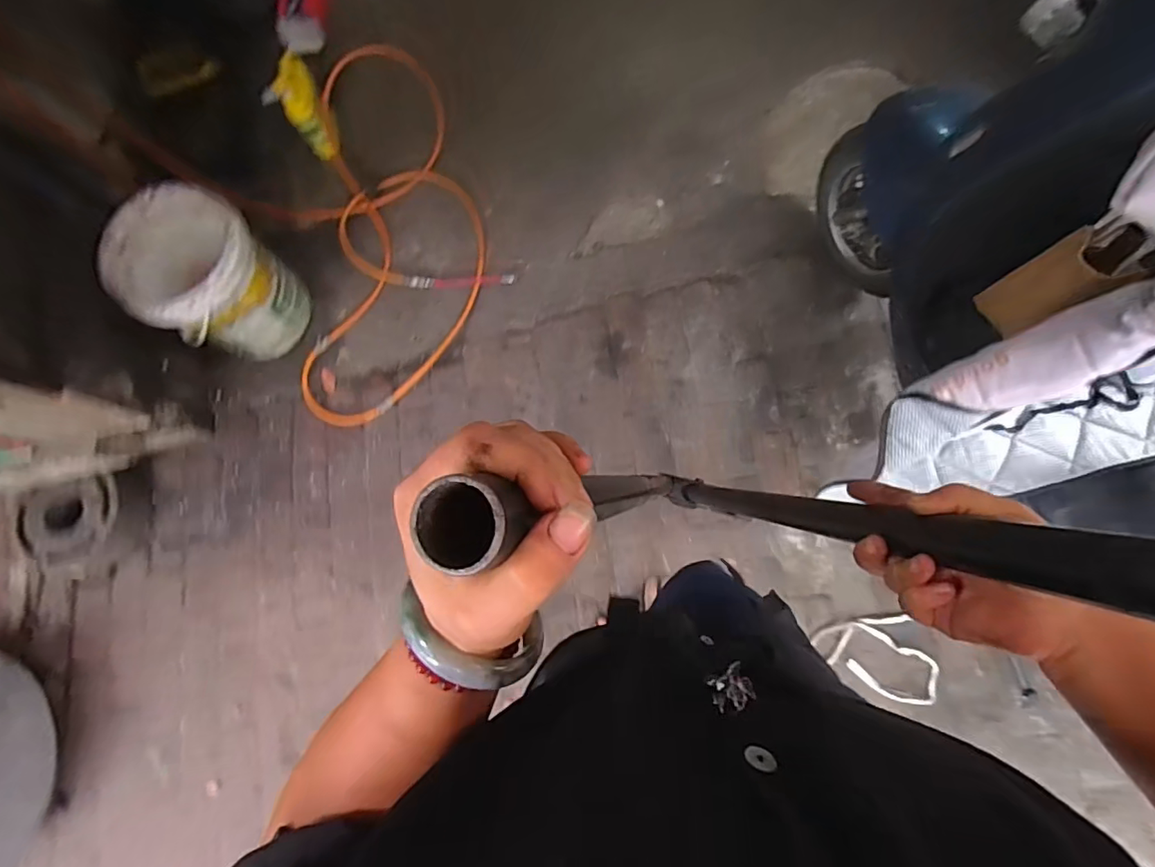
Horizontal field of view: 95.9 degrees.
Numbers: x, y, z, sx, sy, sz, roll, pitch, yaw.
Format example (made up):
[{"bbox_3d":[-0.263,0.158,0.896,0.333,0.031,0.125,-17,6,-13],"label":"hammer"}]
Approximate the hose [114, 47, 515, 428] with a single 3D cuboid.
[{"bbox_3d":[-0.601,-0.594,1.417,0.741,0.129,0.984,-33,77,-4],"label":"hose"}]

